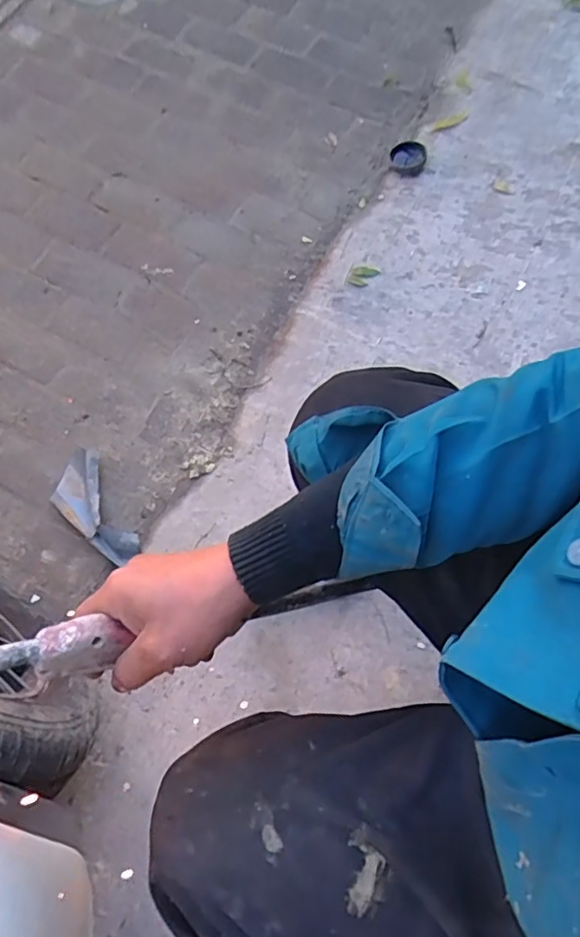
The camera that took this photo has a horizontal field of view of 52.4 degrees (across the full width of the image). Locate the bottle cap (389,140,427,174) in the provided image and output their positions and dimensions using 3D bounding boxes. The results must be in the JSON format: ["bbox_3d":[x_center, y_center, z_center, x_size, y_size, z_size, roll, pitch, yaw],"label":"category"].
[{"bbox_3d":[0.239,-0.639,1.205,0.074,0.021,0.083,-17,72,-5],"label":"bottle cap"}]

